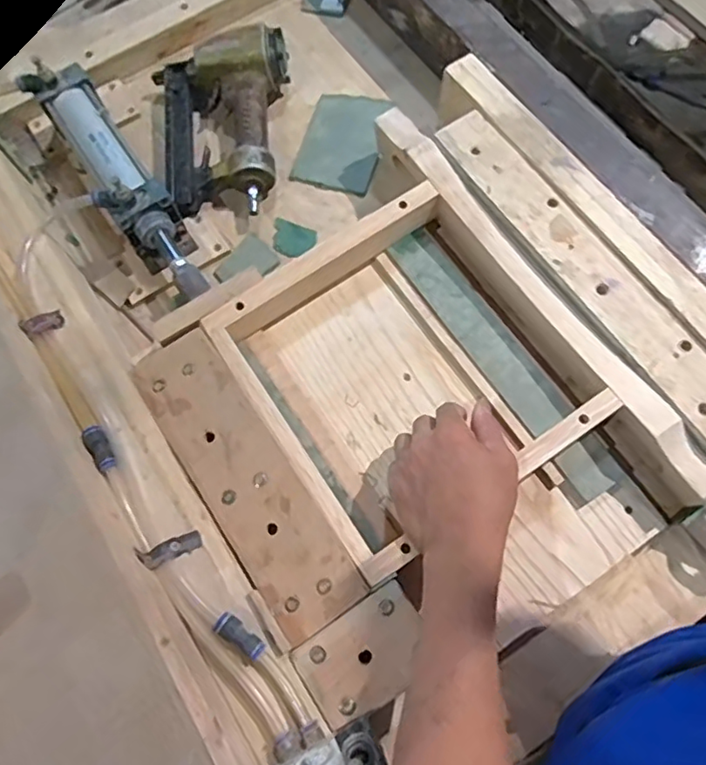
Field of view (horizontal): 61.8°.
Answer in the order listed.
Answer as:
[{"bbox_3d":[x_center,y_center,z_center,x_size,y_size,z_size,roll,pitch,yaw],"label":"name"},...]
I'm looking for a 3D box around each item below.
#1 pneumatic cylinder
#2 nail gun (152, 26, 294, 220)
[{"bbox_3d":[-0.243,-0.209,0.633,0.069,0.084,0.313,-33,73,-10],"label":"pneumatic cylinder"},{"bbox_3d":[-0.155,-0.298,0.678,0.155,0.068,0.217,-2,71,1],"label":"nail gun"}]

